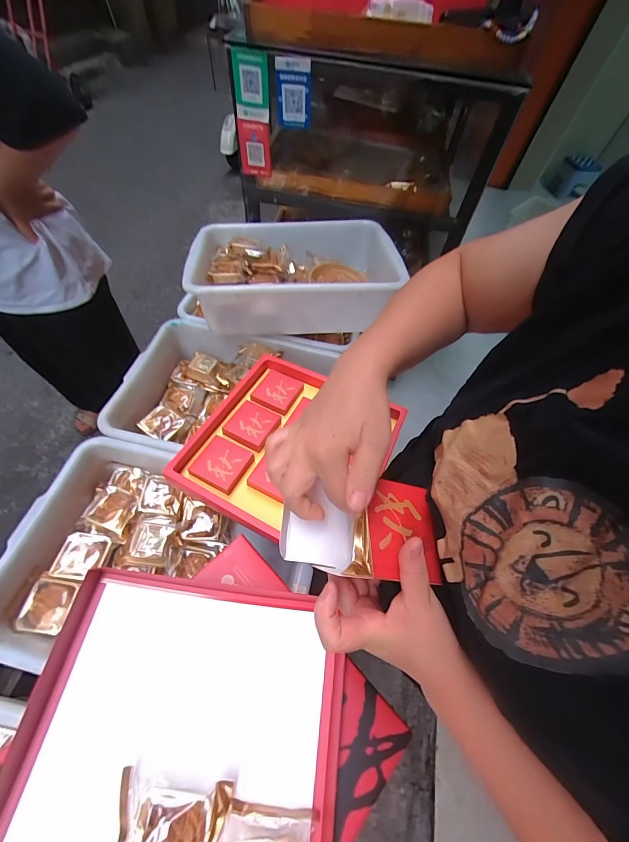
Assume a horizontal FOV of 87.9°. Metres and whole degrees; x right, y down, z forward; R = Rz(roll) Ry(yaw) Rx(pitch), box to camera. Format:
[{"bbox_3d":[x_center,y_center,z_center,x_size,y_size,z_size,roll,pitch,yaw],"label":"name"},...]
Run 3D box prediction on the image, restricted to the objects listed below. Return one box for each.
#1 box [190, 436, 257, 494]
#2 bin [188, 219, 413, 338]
[{"bbox_3d":[-0.167,0.076,0.594,0.085,0.023,0.091,25,60,9],"label":"box"},{"bbox_3d":[-0.050,-0.393,0.847,0.512,0.159,0.377,3,59,-4],"label":"bin"}]

